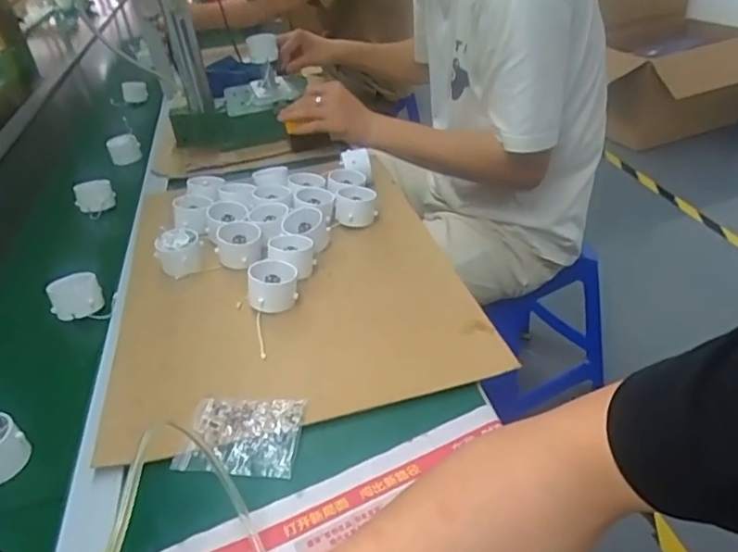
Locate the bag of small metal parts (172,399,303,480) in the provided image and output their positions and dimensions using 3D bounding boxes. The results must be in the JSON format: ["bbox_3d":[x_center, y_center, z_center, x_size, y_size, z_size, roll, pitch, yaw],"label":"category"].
[{"bbox_3d":[-0.105,0.130,0.480,0.096,0.008,0.071,0,34,6],"label":"bag of small metal parts"}]

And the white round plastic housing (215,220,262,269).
[{"bbox_3d":[-0.152,-0.033,0.689,0.055,0.034,0.048,-14,34,-9],"label":"white round plastic housing"}]

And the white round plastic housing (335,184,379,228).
[{"bbox_3d":[-0.016,-0.088,0.748,0.054,0.036,0.052,-8,34,-1],"label":"white round plastic housing"}]

